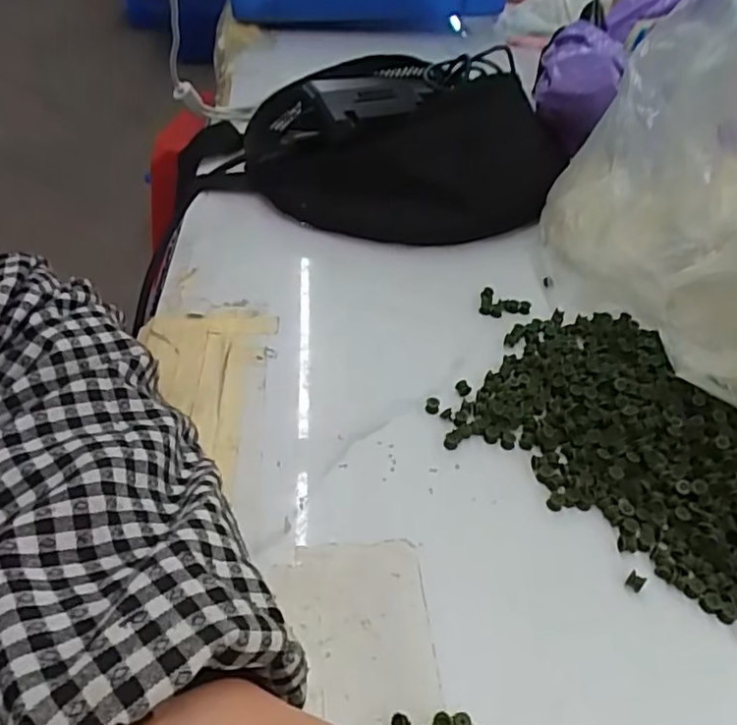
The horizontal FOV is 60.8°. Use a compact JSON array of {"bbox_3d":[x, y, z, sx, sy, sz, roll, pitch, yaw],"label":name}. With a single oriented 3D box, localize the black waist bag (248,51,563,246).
[{"bbox_3d":[0.020,-0.180,0.494,0.222,0.080,0.183,-2,45,-7],"label":"black waist bag"}]

